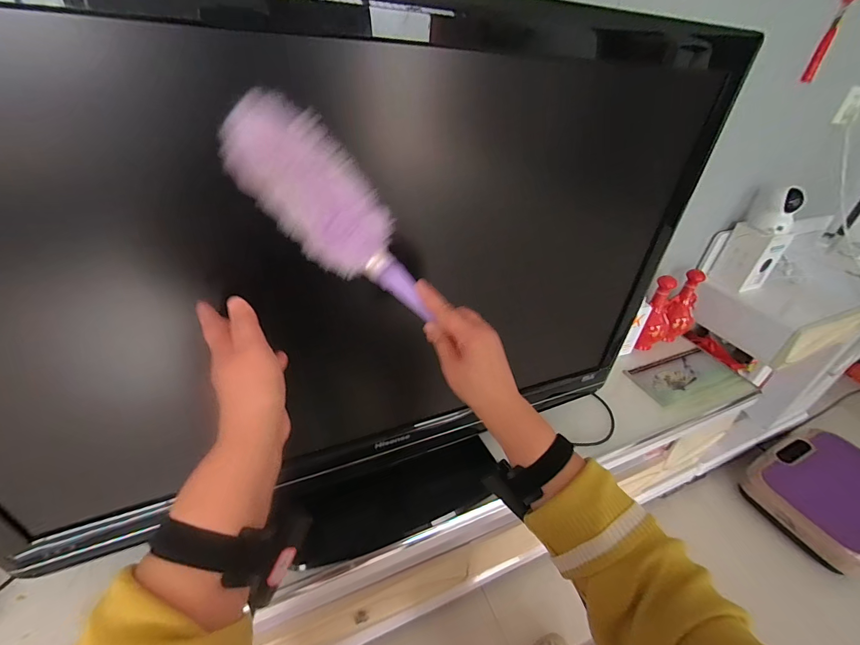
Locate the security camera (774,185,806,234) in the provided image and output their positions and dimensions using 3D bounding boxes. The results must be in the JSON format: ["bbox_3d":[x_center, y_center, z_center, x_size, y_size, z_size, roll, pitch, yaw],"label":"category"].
[{"bbox_3d":[0.908,-0.283,0.977,0.058,0.101,0.055,33,44,32],"label":"security camera"}]

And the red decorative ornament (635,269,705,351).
[{"bbox_3d":[0.688,-0.033,1.096,0.212,0.205,0.084,-16,41,-26],"label":"red decorative ornament"}]

